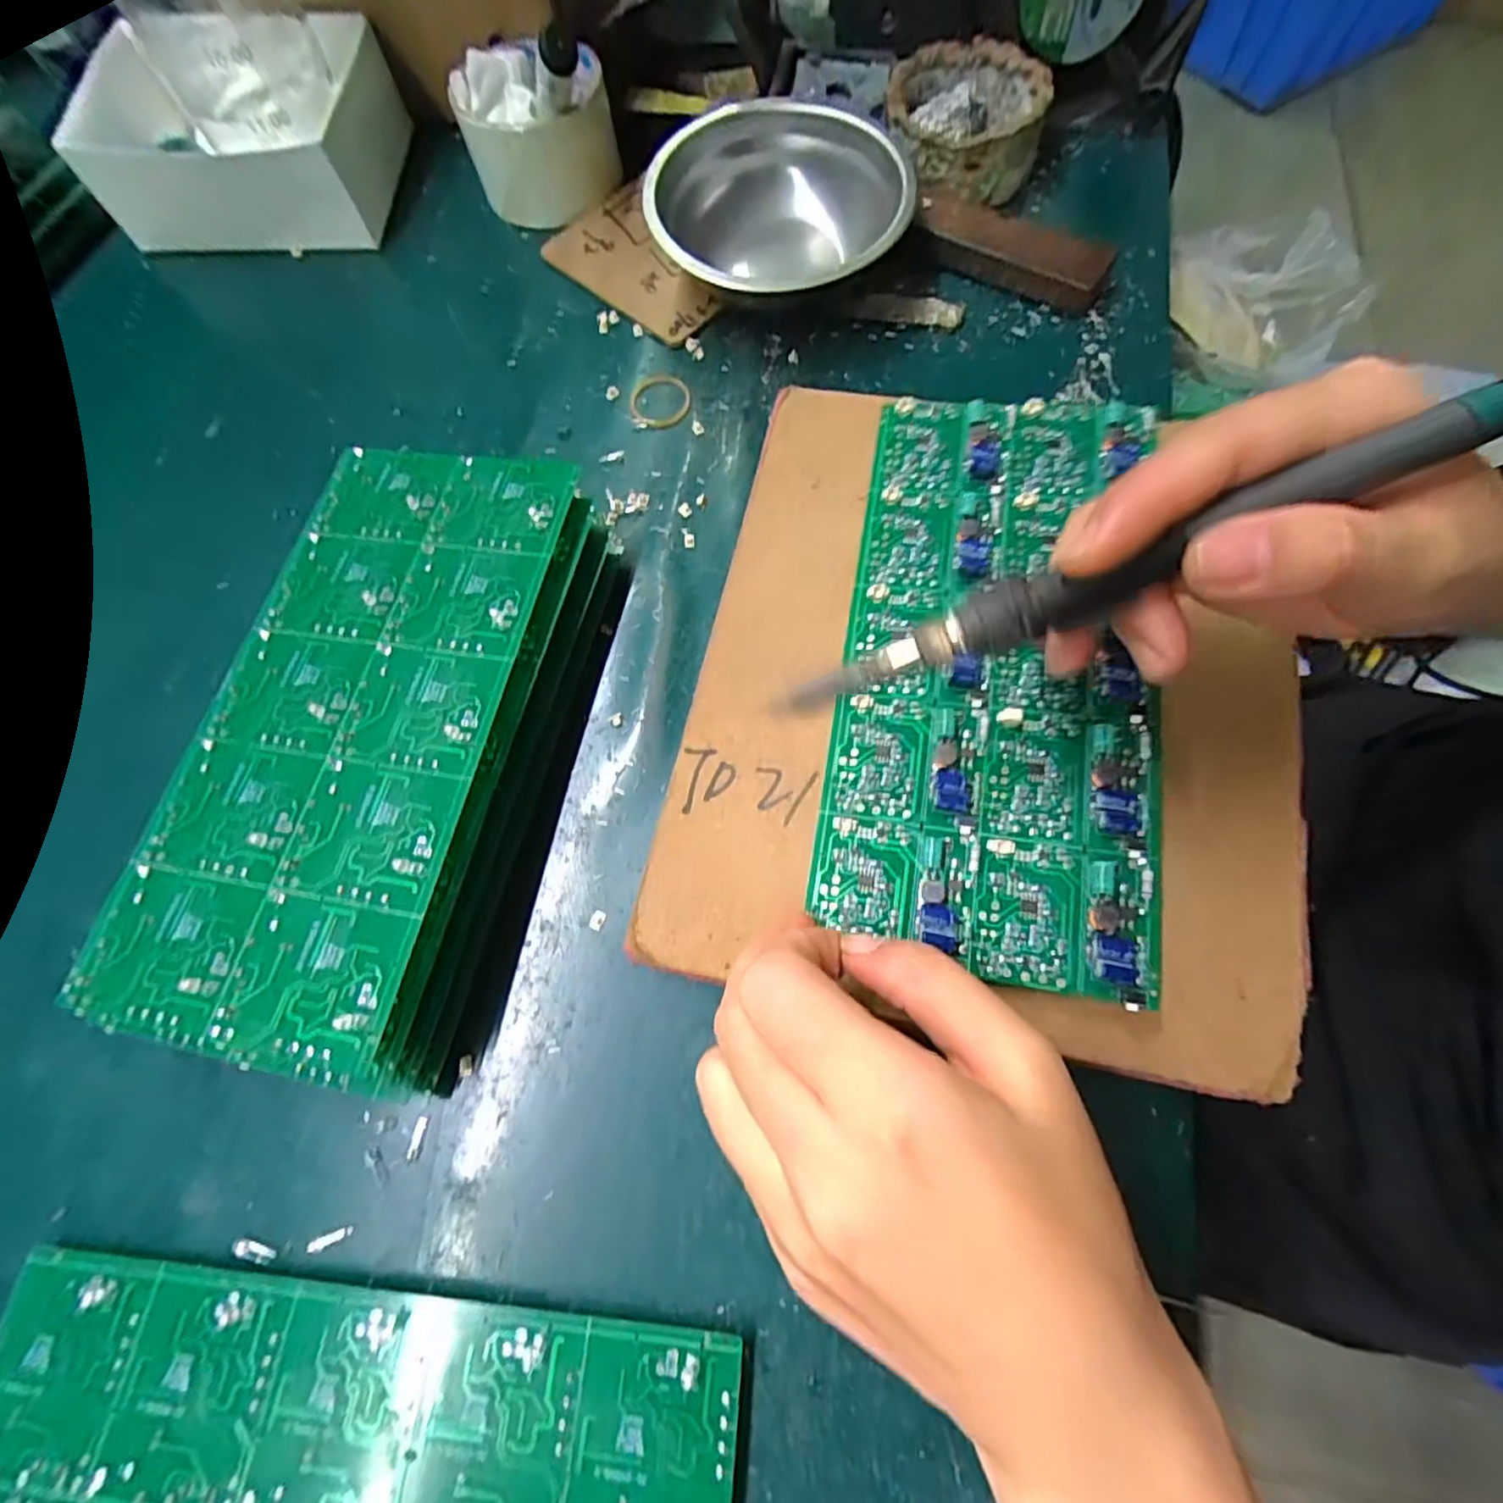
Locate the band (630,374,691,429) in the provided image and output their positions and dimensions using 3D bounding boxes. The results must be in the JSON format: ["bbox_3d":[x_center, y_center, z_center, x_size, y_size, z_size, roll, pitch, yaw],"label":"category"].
[{"bbox_3d":[-0.046,-0.178,0.328,0.031,0.004,0.035,-4,68,1],"label":"band"}]

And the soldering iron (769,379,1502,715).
[{"bbox_3d":[0.097,-0.046,0.161,0.195,0.013,0.015,-21,68,14],"label":"soldering iron"}]

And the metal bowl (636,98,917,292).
[{"bbox_3d":[0.013,-0.264,0.331,0.121,0.045,0.126,-1,68,2],"label":"metal bowl"}]

